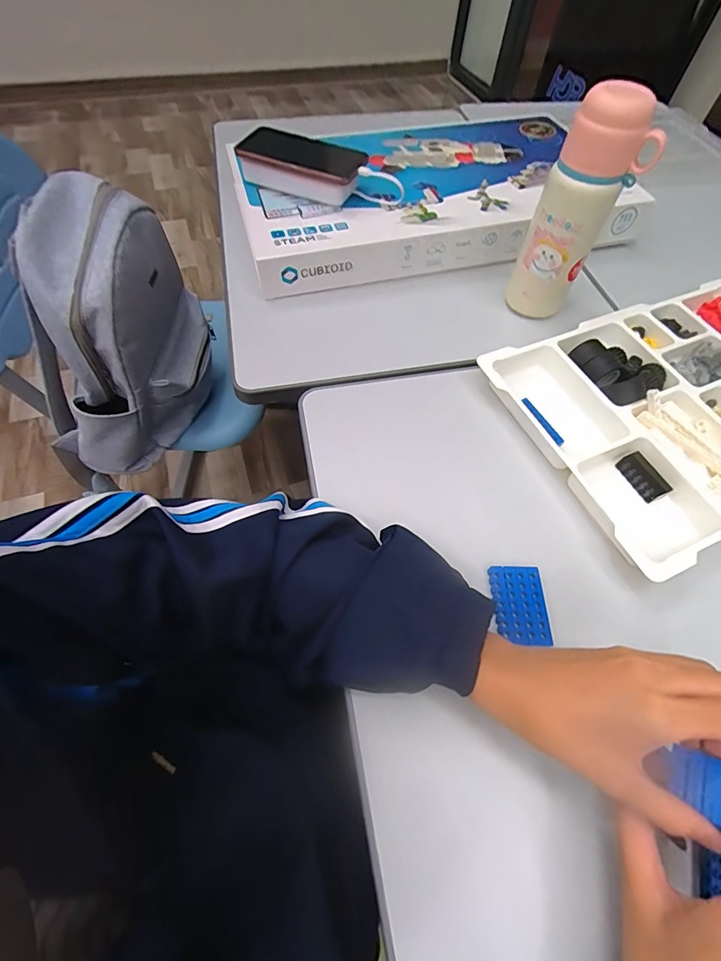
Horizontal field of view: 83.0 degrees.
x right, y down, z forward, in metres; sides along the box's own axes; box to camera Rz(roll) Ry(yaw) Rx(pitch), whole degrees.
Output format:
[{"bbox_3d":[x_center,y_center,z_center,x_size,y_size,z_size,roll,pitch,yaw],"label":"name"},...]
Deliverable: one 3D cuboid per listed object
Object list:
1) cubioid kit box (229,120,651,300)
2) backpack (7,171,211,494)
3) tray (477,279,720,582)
[{"bbox_3d":[0.086,-0.432,0.594,0.528,0.055,0.303,-15,62,-11],"label":"cubioid kit box"},{"bbox_3d":[-0.374,-0.211,0.609,0.215,0.341,0.259,-1,60,-3],"label":"backpack"},{"bbox_3d":[0.353,-0.085,0.433,0.370,0.039,0.259,-20,63,-14],"label":"tray"}]

